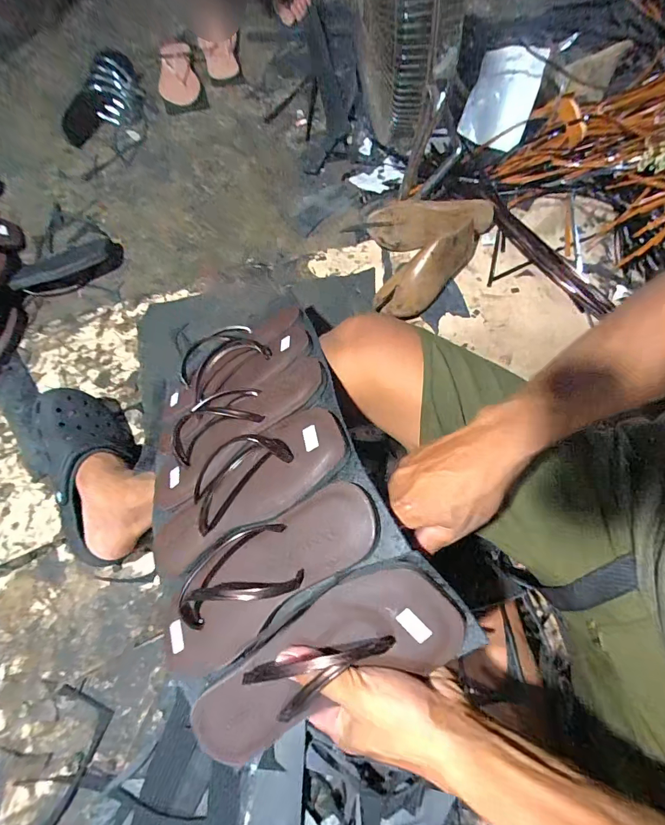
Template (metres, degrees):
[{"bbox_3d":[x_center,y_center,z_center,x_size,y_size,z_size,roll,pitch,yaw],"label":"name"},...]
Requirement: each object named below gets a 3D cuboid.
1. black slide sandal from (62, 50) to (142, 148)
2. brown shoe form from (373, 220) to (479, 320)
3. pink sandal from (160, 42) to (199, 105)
[{"bbox_3d":[-0.521,-0.713,0.898,0.096,0.092,0.242,39,88,15],"label":"black slide sandal"},{"bbox_3d":[0.164,-0.244,0.654,0.075,0.076,0.223,38,75,15],"label":"brown shoe form"},{"bbox_3d":[-0.379,-0.845,0.962,0.092,0.055,0.230,-11,69,-2],"label":"pink sandal"}]

